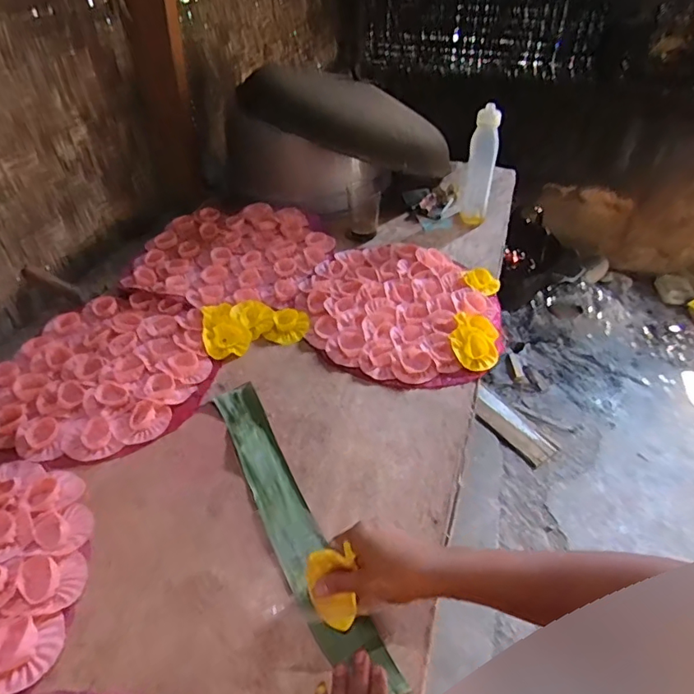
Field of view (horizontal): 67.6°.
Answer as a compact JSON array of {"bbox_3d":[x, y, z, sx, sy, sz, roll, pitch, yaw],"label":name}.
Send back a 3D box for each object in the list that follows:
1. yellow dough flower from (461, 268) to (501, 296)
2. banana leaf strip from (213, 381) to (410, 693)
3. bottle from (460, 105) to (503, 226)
[{"bbox_3d":[0.233,-0.116,0.899,0.065,0.019,0.051,16,44,13],"label":"yellow dough flower"},{"bbox_3d":[-0.067,0.189,0.591,0.059,0.011,0.410,-18,46,-21],"label":"banana leaf strip"},{"bbox_3d":[0.262,-0.353,1.010,0.058,0.208,0.060,12,43,10],"label":"bottle"}]

